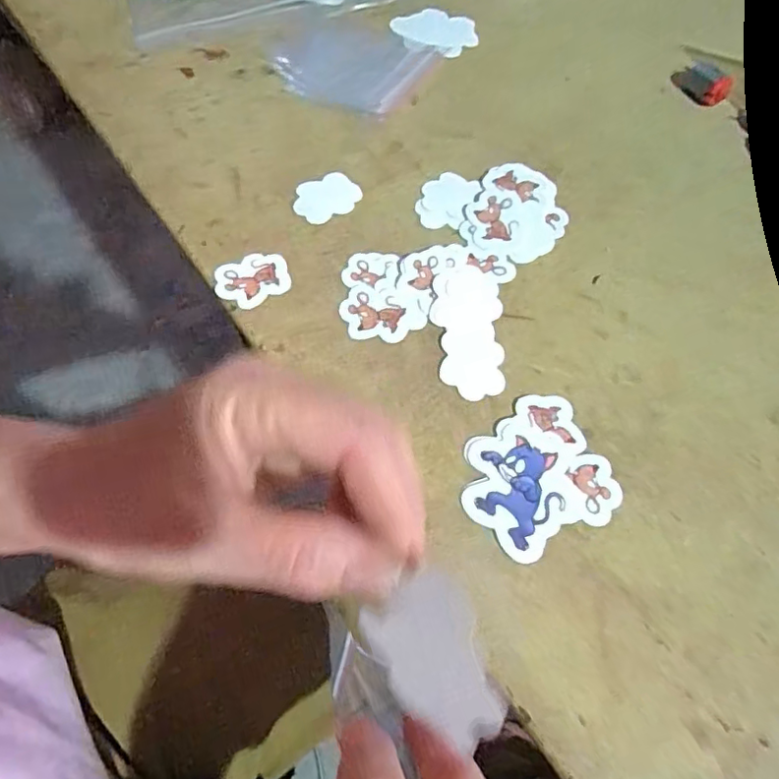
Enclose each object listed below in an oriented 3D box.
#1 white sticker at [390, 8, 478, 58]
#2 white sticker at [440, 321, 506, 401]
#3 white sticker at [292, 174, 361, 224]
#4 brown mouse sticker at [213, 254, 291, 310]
[{"bbox_3d":[0.038,-0.264,0.424,0.060,0.008,0.057,-23,65,-17],"label":"white sticker"},{"bbox_3d":[0.045,-0.017,0.306,0.033,0.004,0.045,3,64,1],"label":"white sticker"},{"bbox_3d":[-0.039,-0.119,0.354,0.041,0.004,0.031,-25,67,-12],"label":"white sticker"},{"bbox_3d":[-0.077,-0.062,0.326,0.041,0.004,0.034,-24,66,-12],"label":"brown mouse sticker"}]

